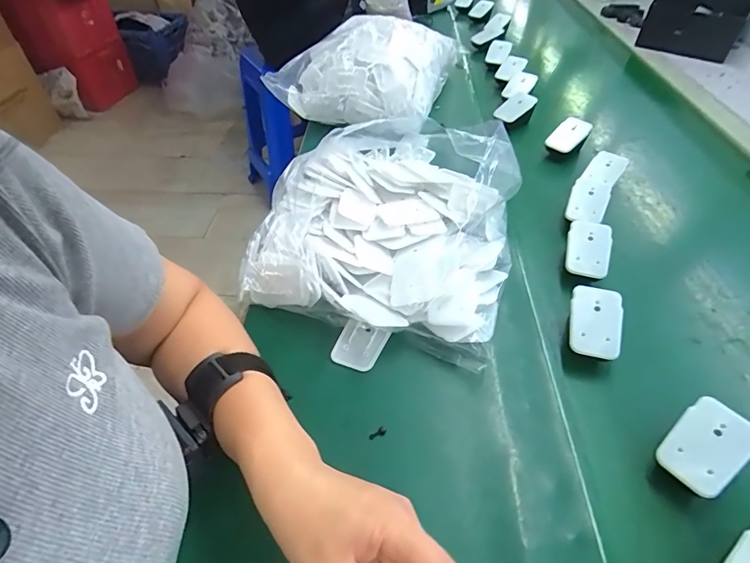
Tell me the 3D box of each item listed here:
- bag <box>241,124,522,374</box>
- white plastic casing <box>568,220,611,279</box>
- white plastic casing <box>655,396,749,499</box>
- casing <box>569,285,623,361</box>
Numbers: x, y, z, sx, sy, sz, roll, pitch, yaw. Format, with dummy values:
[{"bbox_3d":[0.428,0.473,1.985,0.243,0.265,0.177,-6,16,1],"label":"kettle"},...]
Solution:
[{"bbox_3d":[0.029,-0.084,0.506,0.268,0.090,0.314,16,49,16],"label":"bag"},{"bbox_3d":[0.233,-0.036,0.471,0.043,0.010,0.064,14,71,16],"label":"white plastic casing"},{"bbox_3d":[0.244,0.120,0.317,0.065,0.007,0.044,-45,53,-6],"label":"white plastic casing"},{"bbox_3d":[0.205,0.038,0.402,0.042,0.007,0.067,7,67,20],"label":"casing"}]

